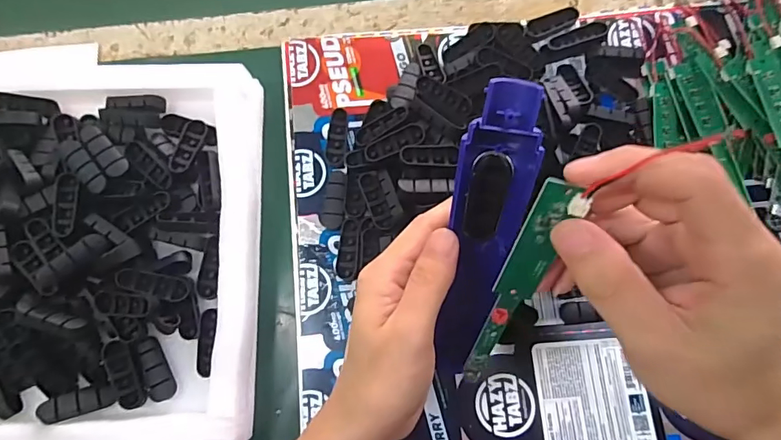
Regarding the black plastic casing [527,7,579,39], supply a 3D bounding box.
[{"bbox_3d":[0.138,-0.168,0.393,0.047,0.005,0.017,-21,89,-5],"label":"black plastic casing"}]

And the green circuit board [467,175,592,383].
[{"bbox_3d":[0.059,0.039,0.225,0.019,0.140,0.006,16,41,5],"label":"green circuit board"}]

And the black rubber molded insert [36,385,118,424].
[{"bbox_3d":[-0.214,0.125,0.317,0.046,0.012,0.017,-16,79,-2],"label":"black rubber molded insert"}]

